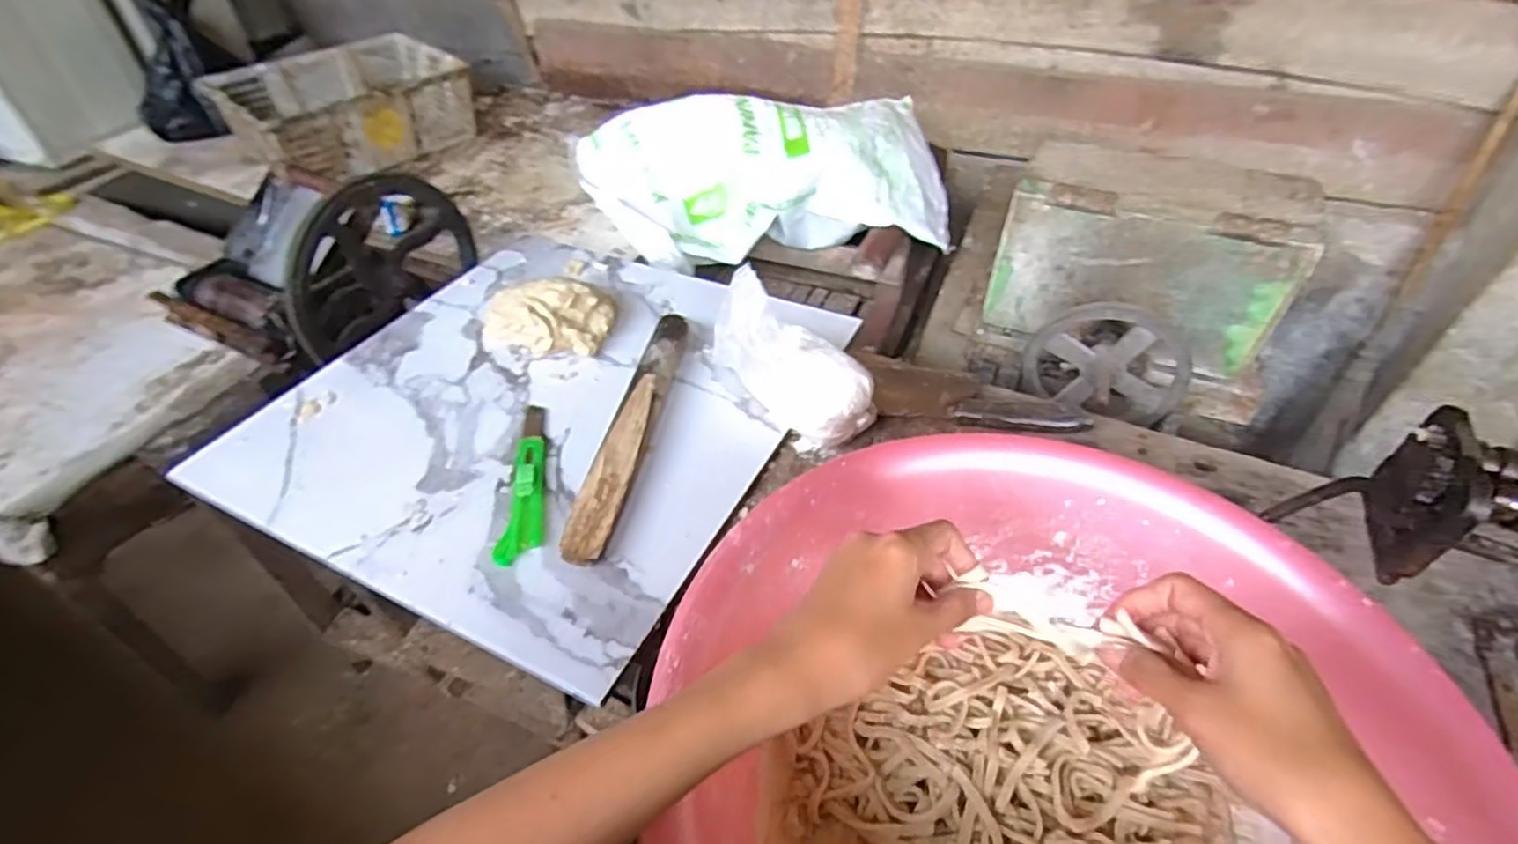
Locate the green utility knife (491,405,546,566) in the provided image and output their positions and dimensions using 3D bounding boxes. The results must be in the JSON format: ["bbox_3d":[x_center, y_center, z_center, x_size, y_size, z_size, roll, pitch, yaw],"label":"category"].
[{"bbox_3d":[-0.203,0.048,0.630,0.037,0.016,0.188,-3,45,-3],"label":"green utility knife"}]

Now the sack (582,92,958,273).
[{"bbox_3d":[0.005,-0.472,1.324,0.687,0.181,0.388,-7,45,-7],"label":"sack"}]

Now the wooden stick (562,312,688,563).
[{"bbox_3d":[-0.114,-0.001,0.650,0.033,0.028,0.306,8,45,8],"label":"wooden stick"}]

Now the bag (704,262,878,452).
[{"bbox_3d":[0.031,-0.065,0.663,0.076,0.116,0.175,-35,54,-30],"label":"bag"}]

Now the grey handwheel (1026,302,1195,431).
[{"bbox_3d":[0.453,-0.066,0.914,0.199,0.177,0.069,22,45,9],"label":"grey handwheel"}]

